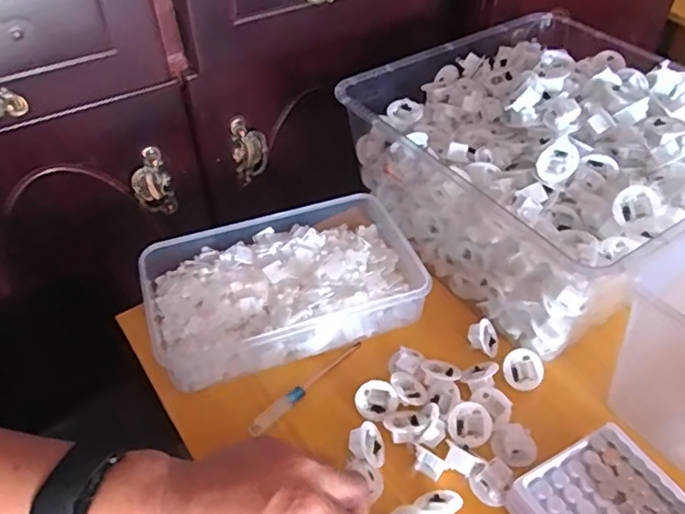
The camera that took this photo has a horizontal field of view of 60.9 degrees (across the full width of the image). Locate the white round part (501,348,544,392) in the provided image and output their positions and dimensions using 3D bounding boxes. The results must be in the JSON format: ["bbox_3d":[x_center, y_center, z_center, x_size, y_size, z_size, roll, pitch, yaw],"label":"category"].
[{"bbox_3d":[0.150,0.093,0.485,0.034,0.015,0.034,0,78,0],"label":"white round part"}]

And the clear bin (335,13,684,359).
[{"bbox_3d":[0.202,-0.095,0.568,0.306,0.143,0.314,-30,54,-26],"label":"clear bin"}]

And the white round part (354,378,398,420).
[{"bbox_3d":[0.027,0.114,0.467,0.033,0.032,0.015,7,4,-1],"label":"white round part"}]

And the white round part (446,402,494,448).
[{"bbox_3d":[0.097,0.129,0.451,0.033,0.016,0.033,-32,80,-3],"label":"white round part"}]

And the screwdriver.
[{"bbox_3d":[-0.029,0.110,0.492,0.120,0.014,0.012,-31,54,-27],"label":"screwdriver"}]

